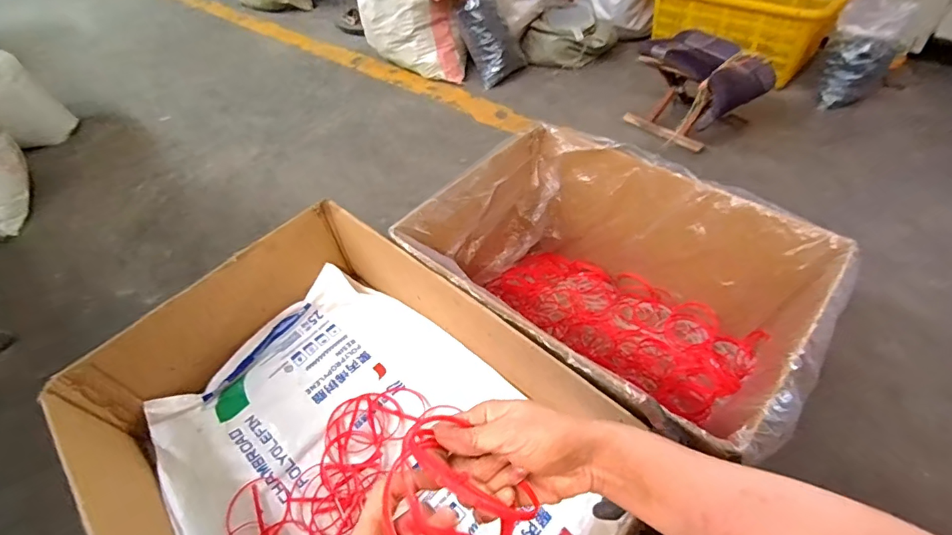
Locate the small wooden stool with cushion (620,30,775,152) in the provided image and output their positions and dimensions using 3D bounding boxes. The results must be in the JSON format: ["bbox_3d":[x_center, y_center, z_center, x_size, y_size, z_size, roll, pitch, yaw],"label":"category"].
[{"bbox_3d":[0.689,-0.556,1.474,0.339,0.231,0.268,34,57,31],"label":"small wooden stool with cushion"}]

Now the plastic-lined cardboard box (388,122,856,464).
[{"bbox_3d":[0.224,0.068,0.863,0.595,0.337,0.447,31,56,29],"label":"plastic-lined cardboard box"}]

